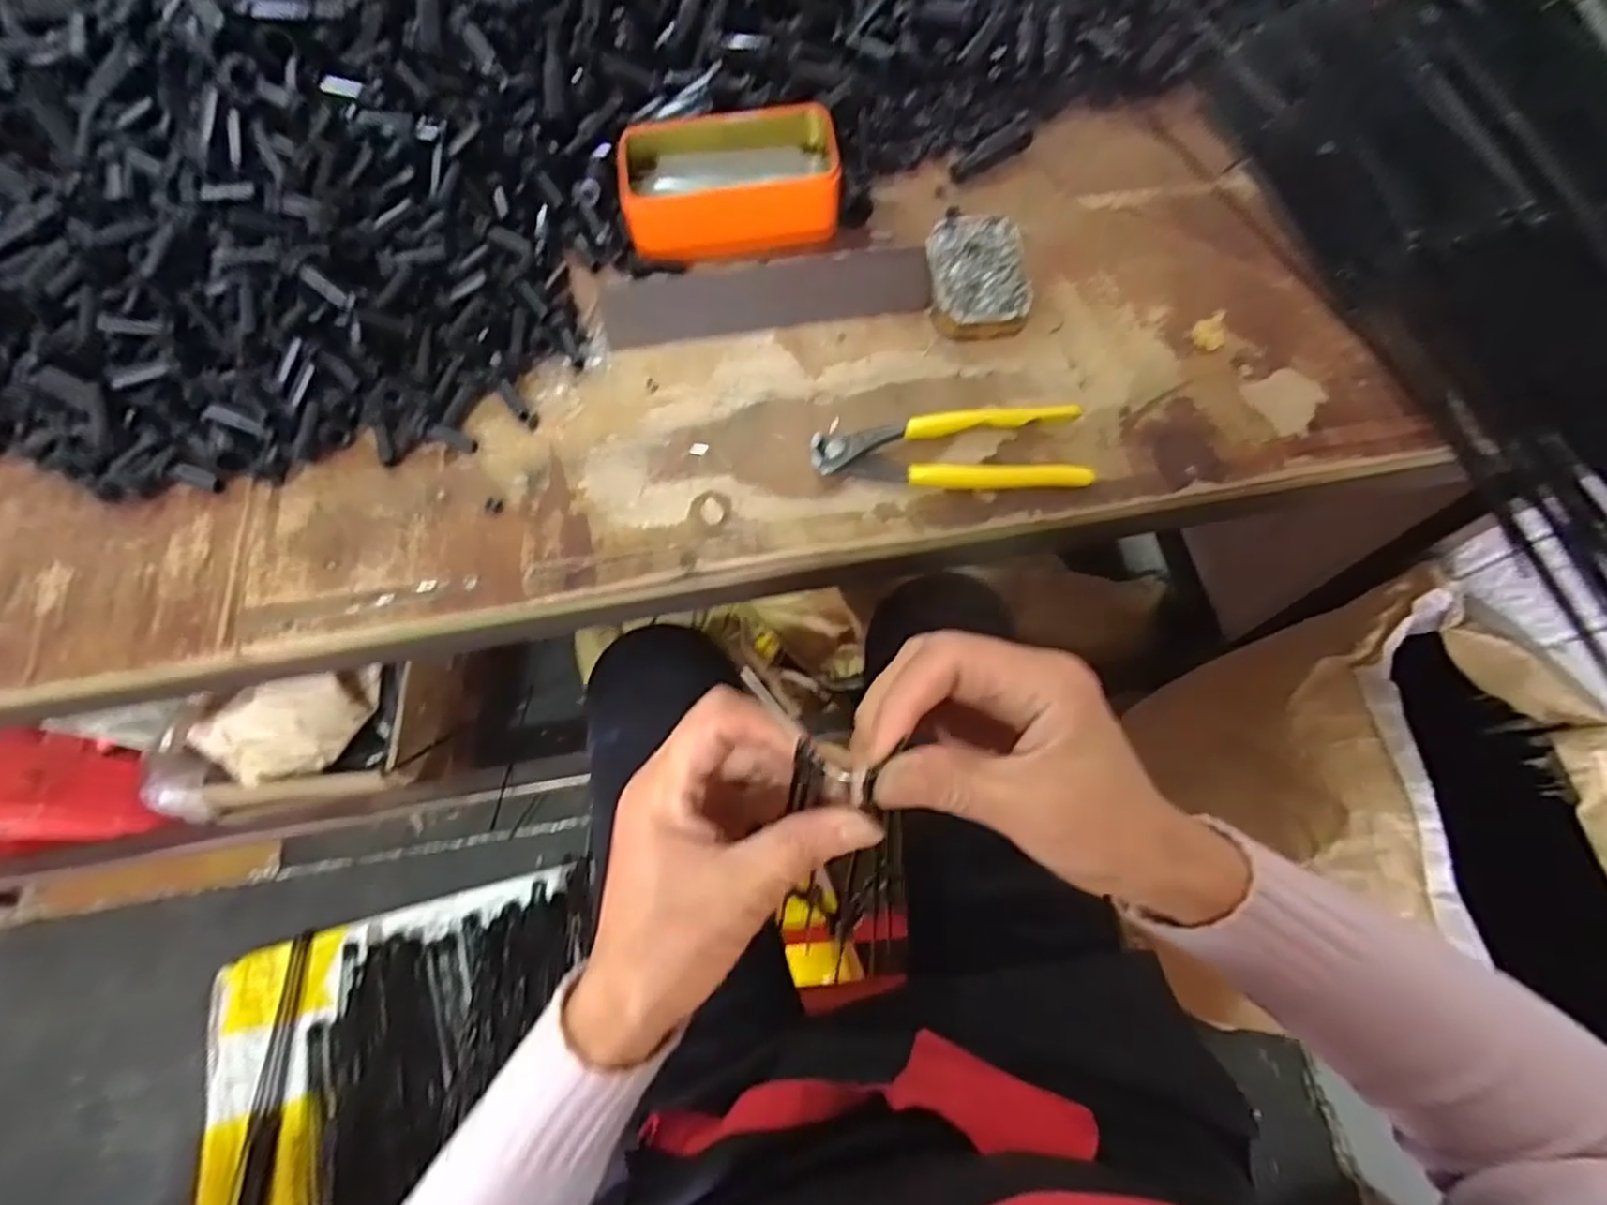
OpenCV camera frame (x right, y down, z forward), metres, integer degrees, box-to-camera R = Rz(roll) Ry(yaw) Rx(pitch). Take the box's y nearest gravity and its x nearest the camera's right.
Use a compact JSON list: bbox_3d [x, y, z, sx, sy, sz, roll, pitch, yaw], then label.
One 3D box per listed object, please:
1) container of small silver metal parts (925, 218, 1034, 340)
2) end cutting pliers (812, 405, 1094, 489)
[{"bbox_3d":[0.115,-0.218,0.485,0.063,0.020,0.090,-1,68,0],"label":"container of small silver metal parts"},{"bbox_3d":[0.089,-0.096,0.446,0.163,0.020,0.055,0,68,1],"label":"end cutting pliers"}]

